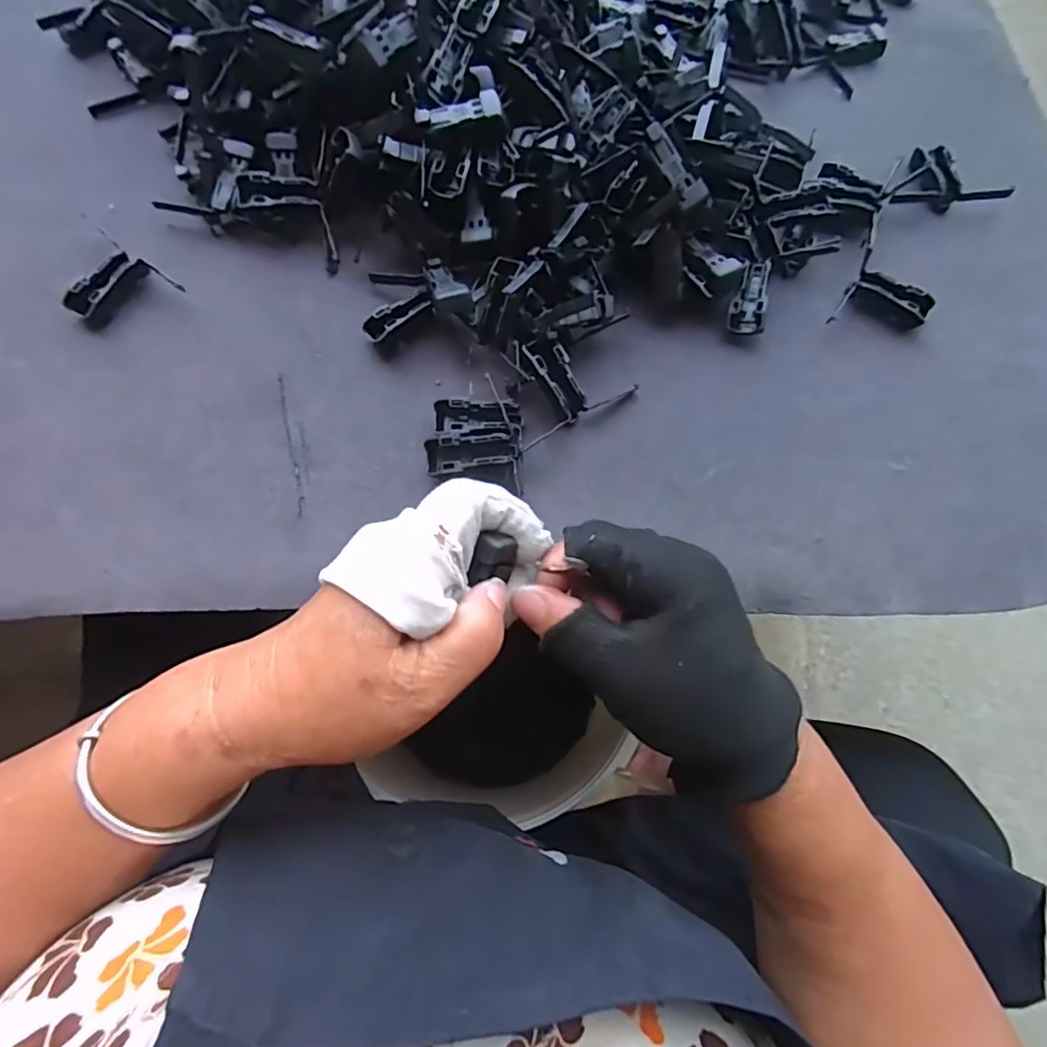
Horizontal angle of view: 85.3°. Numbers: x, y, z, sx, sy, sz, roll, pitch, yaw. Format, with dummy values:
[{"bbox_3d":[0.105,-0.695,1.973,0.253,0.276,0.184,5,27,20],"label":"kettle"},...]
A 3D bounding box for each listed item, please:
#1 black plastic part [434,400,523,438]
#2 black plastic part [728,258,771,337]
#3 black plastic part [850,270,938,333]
[{"bbox_3d":[-0.025,-0.055,0.313,0.047,0.021,0.022,3,71,-1],"label":"black plastic part"},{"bbox_3d":[0.137,-0.138,0.343,0.021,0.016,0.046,13,88,2],"label":"black plastic part"},{"bbox_3d":[0.230,-0.140,0.356,0.046,0.017,0.016,29,73,8],"label":"black plastic part"}]

